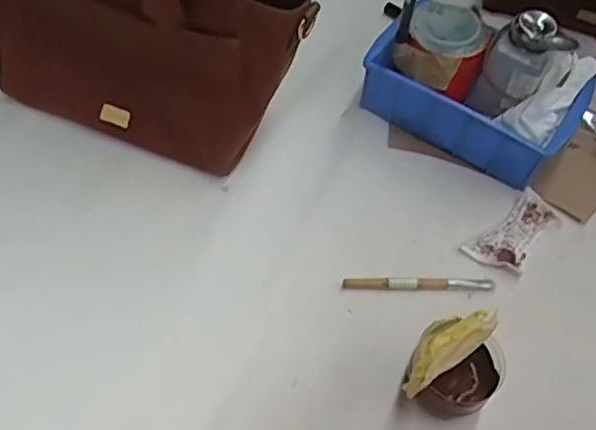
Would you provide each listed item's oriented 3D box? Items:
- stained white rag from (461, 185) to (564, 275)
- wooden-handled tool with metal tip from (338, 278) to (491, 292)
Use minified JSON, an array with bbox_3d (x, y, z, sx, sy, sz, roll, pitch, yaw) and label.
[{"bbox_3d":[0.199,0.015,0.566,0.103,0.007,0.047,-36,67,-26],"label":"stained white rag"},{"bbox_3d":[0.102,0.056,0.530,0.126,0.013,0.012,1,58,-4],"label":"wooden-handled tool with metal tip"}]

